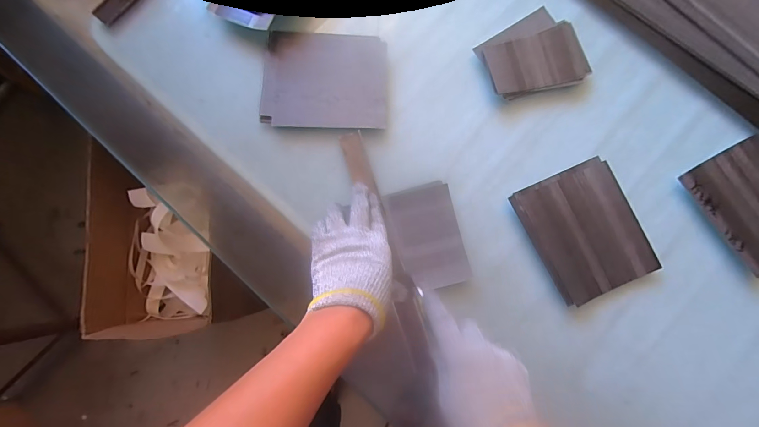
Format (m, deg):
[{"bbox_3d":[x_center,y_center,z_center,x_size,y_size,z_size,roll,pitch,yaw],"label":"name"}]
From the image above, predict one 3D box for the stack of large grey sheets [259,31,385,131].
[{"bbox_3d":[-0.073,-0.179,0.466,0.162,0.010,0.135,1,80,0],"label":"stack of large grey sheets"}]

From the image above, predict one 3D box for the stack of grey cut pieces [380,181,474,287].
[{"bbox_3d":[0.059,0.027,0.425,0.079,0.016,0.123,-16,80,-3],"label":"stack of grey cut pieces"}]

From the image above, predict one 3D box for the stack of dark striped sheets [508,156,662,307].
[{"bbox_3d":[0.250,0.021,0.429,0.128,0.013,0.149,-24,80,-4],"label":"stack of dark striped sheets"}]

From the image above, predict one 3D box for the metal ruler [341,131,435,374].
[{"bbox_3d":[0.008,0.037,0.423,0.028,0.005,0.298,-18,77,-1],"label":"metal ruler"}]

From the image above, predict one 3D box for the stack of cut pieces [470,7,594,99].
[{"bbox_3d":[0.203,-0.215,0.469,0.135,0.019,0.113,-19,80,-3],"label":"stack of cut pieces"}]

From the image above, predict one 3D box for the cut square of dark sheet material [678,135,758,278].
[{"bbox_3d":[0.467,-0.013,0.435,0.118,0.011,0.142,-30,81,-5],"label":"cut square of dark sheet material"}]

